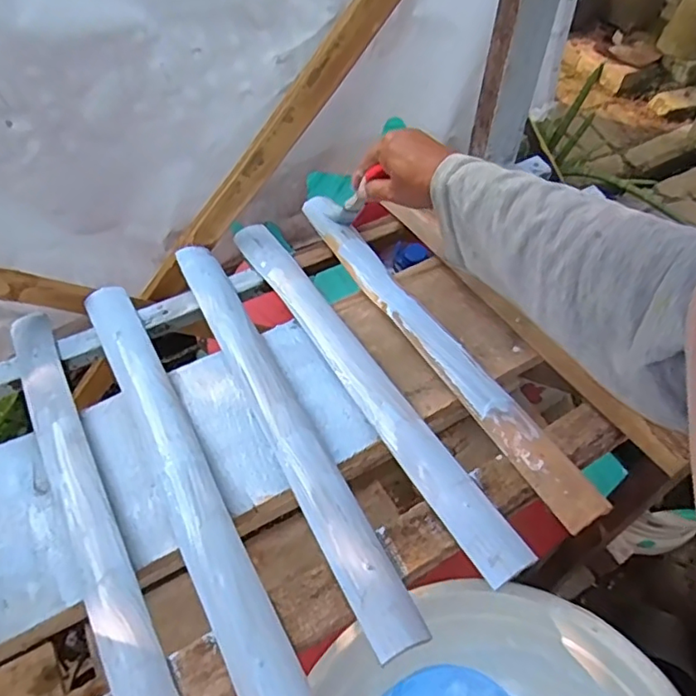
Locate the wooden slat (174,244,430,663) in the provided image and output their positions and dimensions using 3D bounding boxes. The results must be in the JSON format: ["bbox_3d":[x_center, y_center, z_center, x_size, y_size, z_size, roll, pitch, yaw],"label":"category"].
[{"bbox_3d":[-0.067,0.041,0.511,0.044,0.017,0.458,-24,56,-16],"label":"wooden slat"}]

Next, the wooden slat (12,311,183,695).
[{"bbox_3d":[-0.217,0.126,0.469,0.041,0.024,0.456,-27,57,-17],"label":"wooden slat"}]

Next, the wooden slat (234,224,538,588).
[{"bbox_3d":[0.004,0.015,0.547,0.043,0.033,0.456,-26,57,-17],"label":"wooden slat"}]

